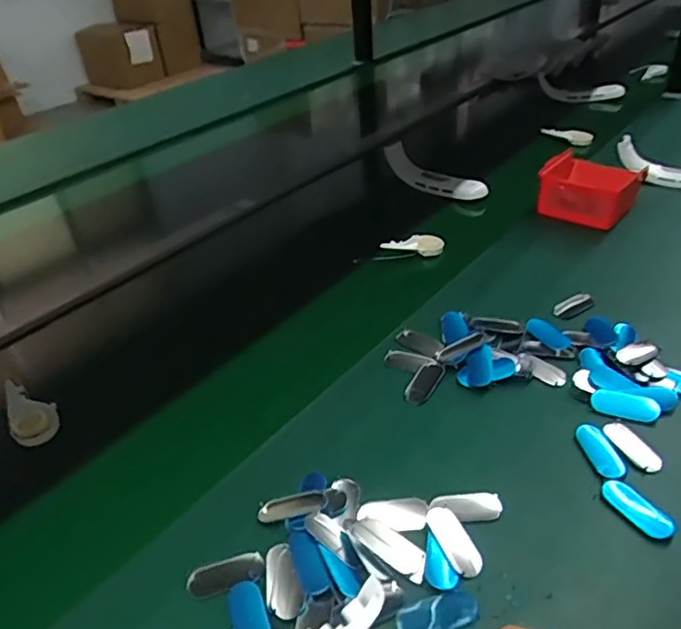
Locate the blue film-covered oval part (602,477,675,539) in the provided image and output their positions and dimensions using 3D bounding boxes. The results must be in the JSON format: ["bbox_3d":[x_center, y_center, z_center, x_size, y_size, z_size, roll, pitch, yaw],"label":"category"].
[{"bbox_3d":[0.236,0.153,0.460,0.026,0.014,0.056,-24,39,-22],"label":"blue film-covered oval part"}]

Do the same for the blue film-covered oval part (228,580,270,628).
[{"bbox_3d":[-0.065,0.220,0.418,0.024,0.005,0.058,-16,37,-13],"label":"blue film-covered oval part"}]

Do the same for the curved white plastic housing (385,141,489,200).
[{"bbox_3d":[0.164,-0.238,1.011,0.194,0.089,0.034,22,45,33],"label":"curved white plastic housing"}]

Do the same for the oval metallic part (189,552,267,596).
[{"bbox_3d":[-0.088,0.200,0.447,0.058,0.004,0.024,-14,37,-10],"label":"oval metallic part"}]

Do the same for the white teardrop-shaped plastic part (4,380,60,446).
[{"bbox_3d":[-0.333,0.103,0.617,0.086,0.020,0.045,38,49,25],"label":"white teardrop-shaped plastic part"}]

